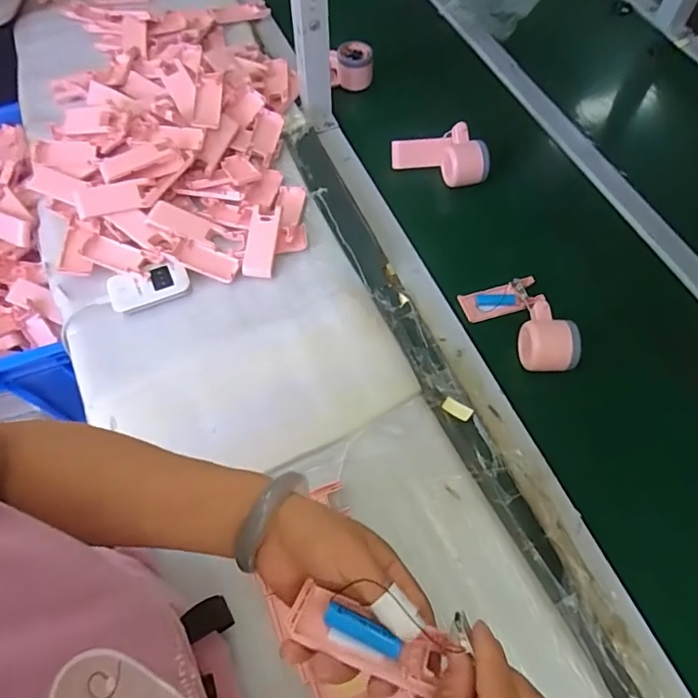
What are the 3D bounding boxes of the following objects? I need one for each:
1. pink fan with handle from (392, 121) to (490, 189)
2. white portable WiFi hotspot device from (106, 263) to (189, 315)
[{"bbox_3d":[0.131,-0.274,0.749,0.132,0.059,0.062,-2,62,-1],"label":"pink fan with handle"},{"bbox_3d":[-0.252,-0.077,0.656,0.096,0.014,0.049,-15,63,-8],"label":"white portable WiFi hotspot device"}]

